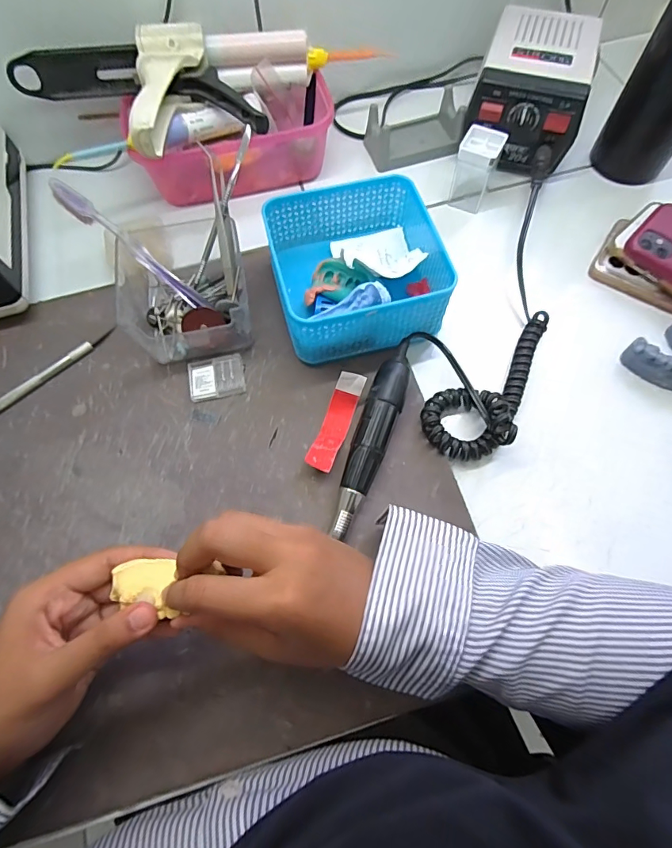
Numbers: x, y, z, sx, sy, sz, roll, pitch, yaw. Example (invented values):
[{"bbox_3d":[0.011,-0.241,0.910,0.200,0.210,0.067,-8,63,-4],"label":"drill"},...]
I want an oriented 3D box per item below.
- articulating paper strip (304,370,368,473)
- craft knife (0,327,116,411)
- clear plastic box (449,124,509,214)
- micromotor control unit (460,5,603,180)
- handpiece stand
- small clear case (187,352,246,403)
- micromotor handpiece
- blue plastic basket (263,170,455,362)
[{"bbox_3d":[-0.001,-0.001,0.340,0.021,0.023,0.077,20,69,10],"label":"articulating paper strip"},{"bbox_3d":[-0.246,-0.039,0.369,0.134,0.007,0.010,-41,72,-15],"label":"craft knife"},{"bbox_3d":[0.131,-0.241,0.418,0.036,0.057,0.034,19,69,9],"label":"clear plastic box"},{"bbox_3d":[0.189,-0.318,0.435,0.101,0.078,0.135,19,68,9],"label":"micromotor control unit"},{"bbox_3d":[0.081,-0.308,0.468,0.099,0.045,0.052,-16,67,-5],"label":"handpiece stand"},{"bbox_3d":[-0.099,-0.039,0.366,0.045,0.008,0.035,-10,67,-3],"label":"small clear case"},{"bbox_3d":[0.029,0.008,0.334,0.025,0.024,0.156,17,68,8],"label":"micromotor handpiece"},{"bbox_3d":[0.016,-0.131,0.373,0.132,0.057,0.142,-12,67,-4],"label":"blue plastic basket"}]

